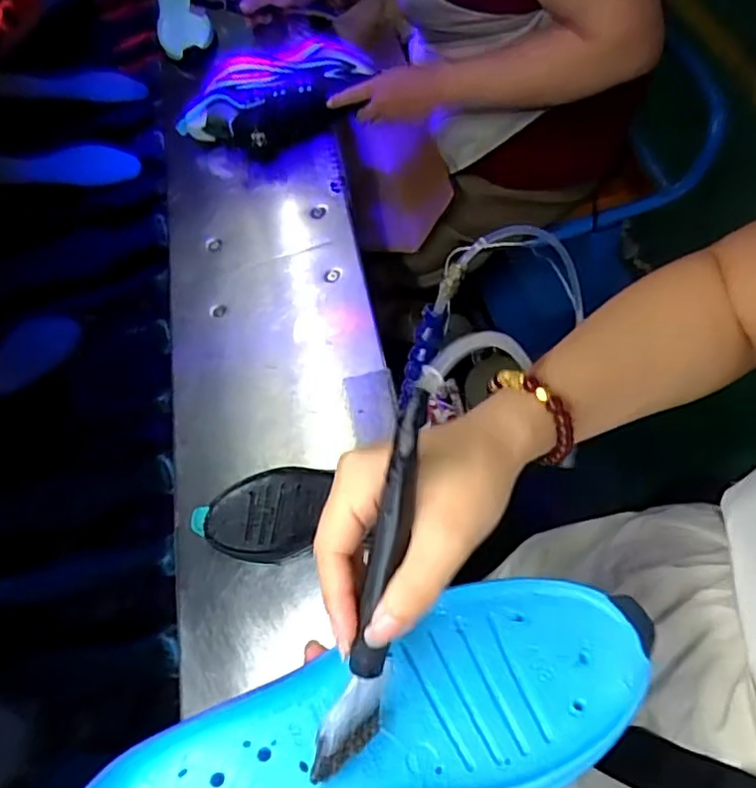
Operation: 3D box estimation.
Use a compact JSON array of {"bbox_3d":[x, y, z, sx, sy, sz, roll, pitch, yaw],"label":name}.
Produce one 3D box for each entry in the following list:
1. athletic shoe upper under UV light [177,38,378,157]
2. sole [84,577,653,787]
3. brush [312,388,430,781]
[{"bbox_3d":[-0.137,-0.376,0.803,0.256,0.086,0.095,-10,57,16],"label":"athletic shoe upper under UV light"},{"bbox_3d":[-0.001,0.158,0.286,0.270,0.029,0.088,-18,59,-13],"label":"sole"},{"bbox_3d":[-0.001,0.083,0.263,0.021,0.027,0.175,12,102,11],"label":"brush"}]

